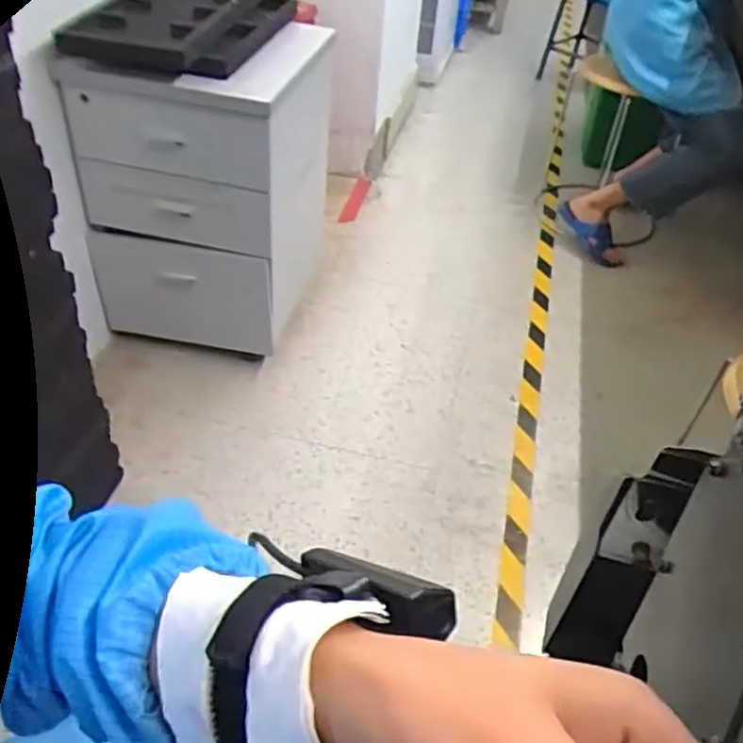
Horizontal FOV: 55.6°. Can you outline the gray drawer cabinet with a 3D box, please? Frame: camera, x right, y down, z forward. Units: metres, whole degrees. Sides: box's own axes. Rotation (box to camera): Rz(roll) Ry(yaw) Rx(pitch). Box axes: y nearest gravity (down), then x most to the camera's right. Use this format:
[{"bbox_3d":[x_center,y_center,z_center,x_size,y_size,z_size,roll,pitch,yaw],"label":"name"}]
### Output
[{"bbox_3d":[-0.336,-0.423,1.618,0.407,0.621,0.524,13,42,8],"label":"gray drawer cabinet"}]

